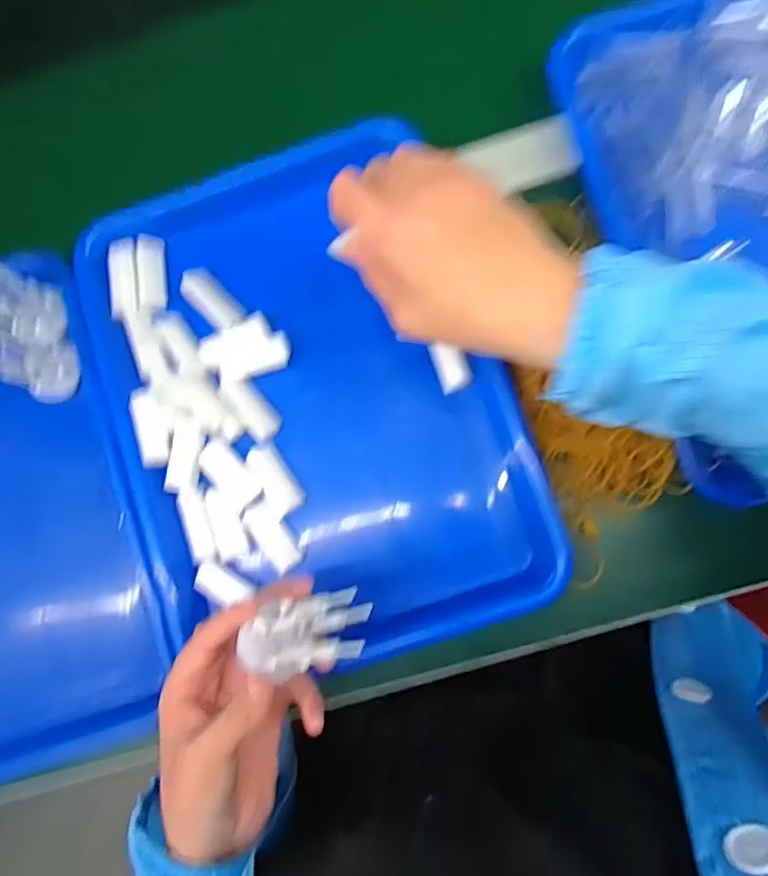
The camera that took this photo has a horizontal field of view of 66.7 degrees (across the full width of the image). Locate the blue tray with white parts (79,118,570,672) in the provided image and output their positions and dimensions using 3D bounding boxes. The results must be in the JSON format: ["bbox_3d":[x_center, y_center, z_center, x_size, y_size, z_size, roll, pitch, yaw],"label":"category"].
[{"bbox_3d":[-0.051,-0.026,0.386,0.250,0.036,0.343,-20,82,3],"label":"blue tray with white parts"}]

